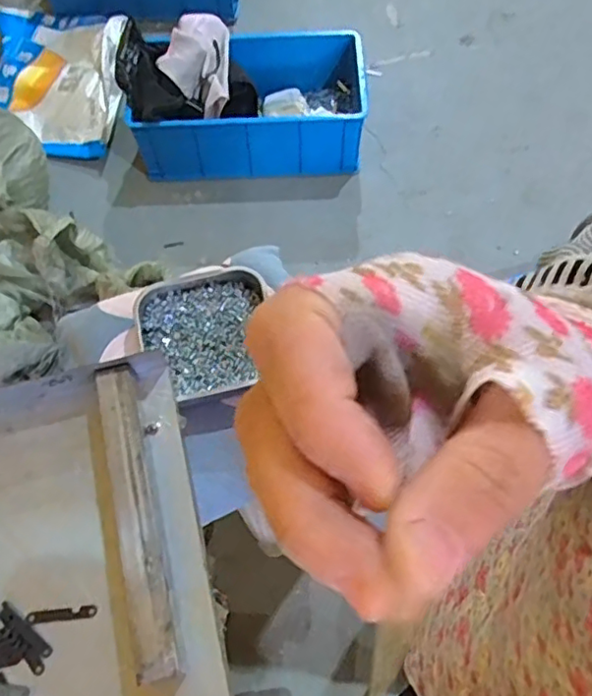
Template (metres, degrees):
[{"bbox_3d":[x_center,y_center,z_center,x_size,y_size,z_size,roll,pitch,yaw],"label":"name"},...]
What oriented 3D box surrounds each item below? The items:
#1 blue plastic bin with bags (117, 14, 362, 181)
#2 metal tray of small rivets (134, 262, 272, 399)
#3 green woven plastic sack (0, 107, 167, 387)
[{"bbox_3d":[-0.125,-0.663,1.595,0.605,0.254,0.326,-3,66,0],"label":"blue plastic bin with bags"},{"bbox_3d":[-0.120,-0.021,0.810,0.170,0.040,0.169,-13,67,-5],"label":"metal tray of small rivets"},{"bbox_3d":[-0.705,-0.196,1.416,0.530,0.191,0.572,40,73,17],"label":"green woven plastic sack"}]

